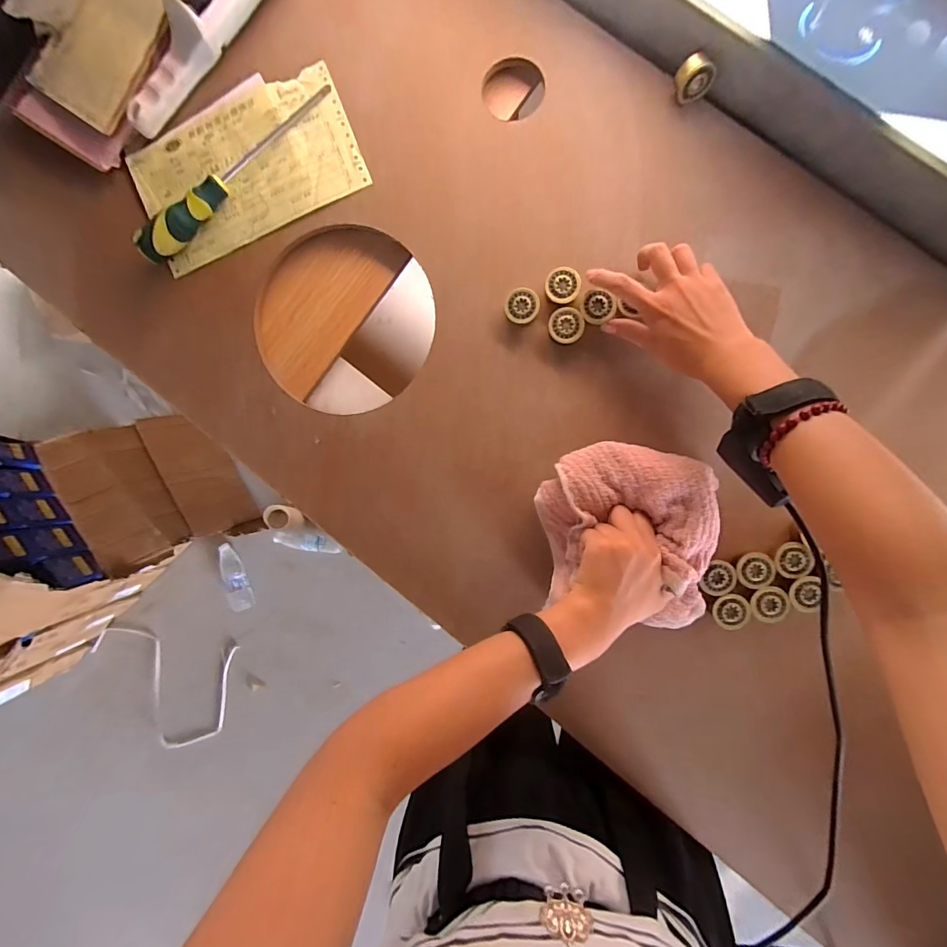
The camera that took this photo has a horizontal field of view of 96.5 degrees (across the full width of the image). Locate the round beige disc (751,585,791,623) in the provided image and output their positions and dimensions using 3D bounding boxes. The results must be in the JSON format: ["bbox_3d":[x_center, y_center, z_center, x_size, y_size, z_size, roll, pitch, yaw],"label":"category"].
[{"bbox_3d":[0.282,0.125,0.402,0.031,0.009,0.034,0,93,5],"label":"round beige disc"}]

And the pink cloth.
[{"bbox_3d":[0.142,0.056,0.391,0.159,0.050,0.160,5,93,5],"label":"pink cloth"}]

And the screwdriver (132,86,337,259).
[{"bbox_3d":[-0.250,-0.312,0.434,0.253,0.036,0.027,-41,89,6],"label":"screwdriver"}]

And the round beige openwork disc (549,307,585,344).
[{"bbox_3d":[0.091,-0.145,0.416,0.033,0.010,0.034,0,93,5],"label":"round beige openwork disc"}]

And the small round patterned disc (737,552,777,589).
[{"bbox_3d":[0.270,0.093,0.404,0.033,0.006,0.033,0,93,5],"label":"small round patterned disc"}]

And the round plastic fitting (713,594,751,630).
[{"bbox_3d":[0.250,0.133,0.417,0.033,0.023,0.034,35,95,3],"label":"round plastic fitting"}]

